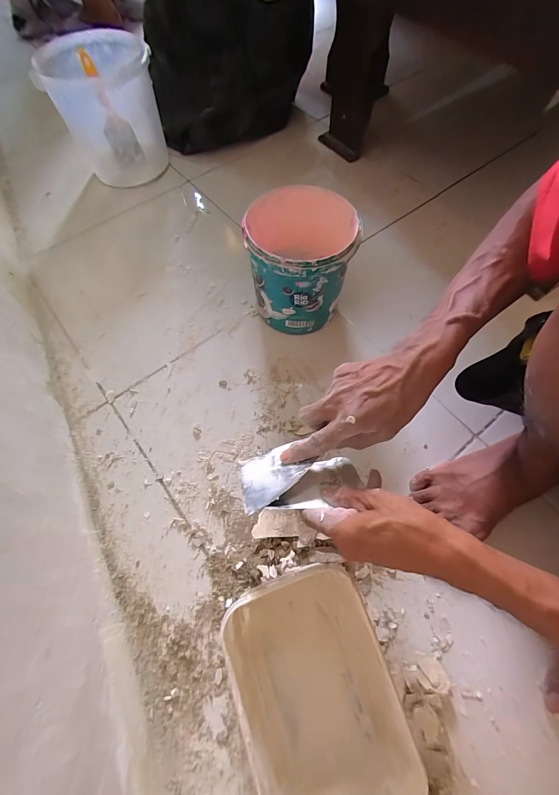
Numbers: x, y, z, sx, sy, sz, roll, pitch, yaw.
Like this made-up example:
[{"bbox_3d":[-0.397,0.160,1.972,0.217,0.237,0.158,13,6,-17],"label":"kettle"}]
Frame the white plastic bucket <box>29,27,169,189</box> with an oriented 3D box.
[{"bbox_3d":[-0.355,-0.603,0.702,0.194,0.181,0.195,-10,65,-4],"label":"white plastic bucket"}]

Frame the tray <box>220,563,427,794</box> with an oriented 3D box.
[{"bbox_3d":[0.037,0.280,0.324,0.149,0.099,0.188,-24,67,-11],"label":"tray"}]

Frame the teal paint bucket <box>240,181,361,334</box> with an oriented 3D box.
[{"bbox_3d":[0.030,-0.194,0.508,0.151,0.163,0.138,0,64,0],"label":"teal paint bucket"}]

